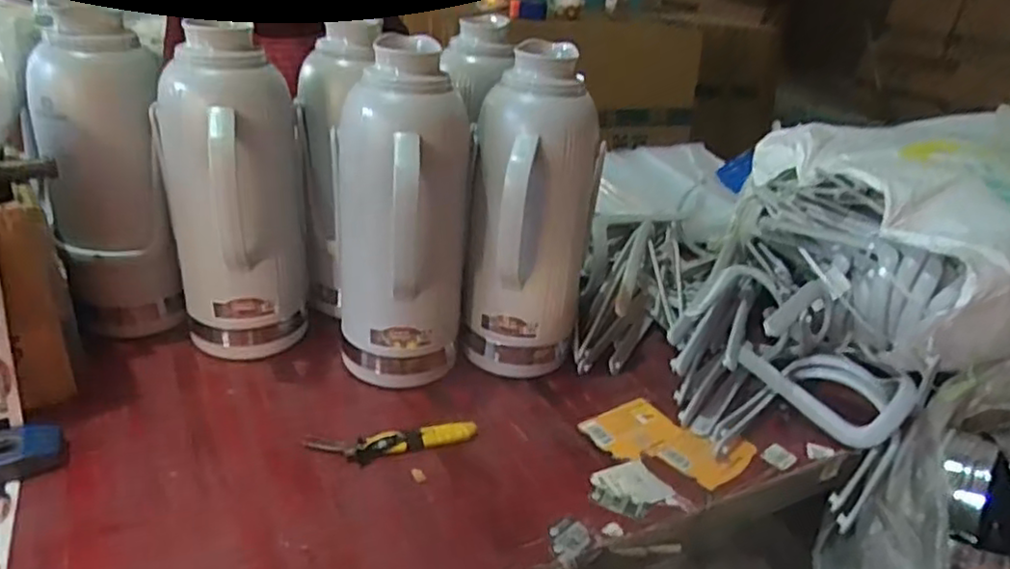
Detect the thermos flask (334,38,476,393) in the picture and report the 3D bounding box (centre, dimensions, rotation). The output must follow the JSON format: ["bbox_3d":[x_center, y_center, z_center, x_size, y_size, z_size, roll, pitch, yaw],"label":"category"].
[{"bbox_3d":[-0.100,-0.057,0.711,0.118,0.342,0.116,-19,37,-39],"label":"thermos flask"}]

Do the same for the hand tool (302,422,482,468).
[{"bbox_3d":[-0.108,0.155,0.665,0.165,0.012,0.035,-2,29,-14],"label":"hand tool"}]

